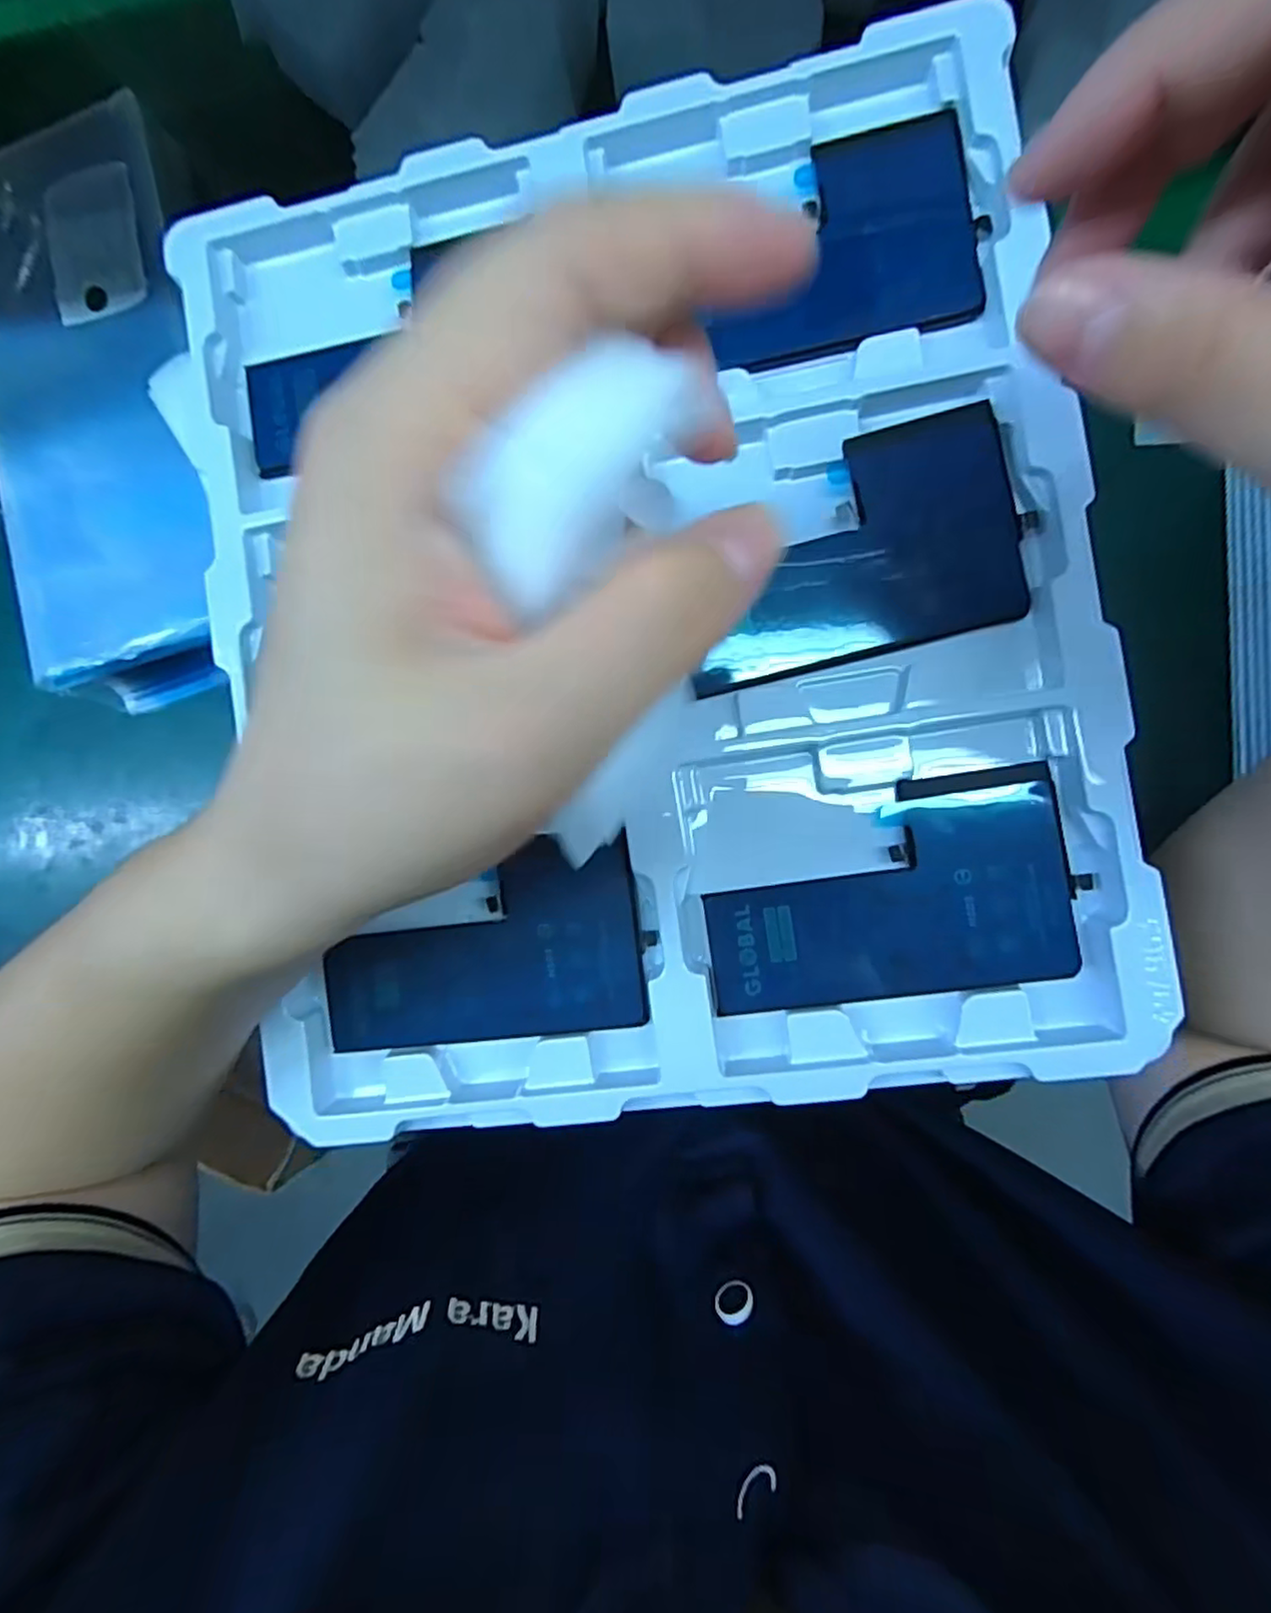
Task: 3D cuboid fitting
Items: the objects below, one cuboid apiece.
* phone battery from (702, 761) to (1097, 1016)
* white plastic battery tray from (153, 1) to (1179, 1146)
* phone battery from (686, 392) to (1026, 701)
[{"bbox_3d":[0.077,0.027,0.206,0.110,0.005,0.064,-8,86,7],"label":"phone battery"},{"bbox_3d":[-0.004,-0.062,0.214,0.274,0.023,0.313,-9,86,7],"label":"white plastic battery tray"},{"bbox_3d":[0.065,-0.078,0.206,0.101,0.004,0.065,-13,91,7],"label":"phone battery"}]

